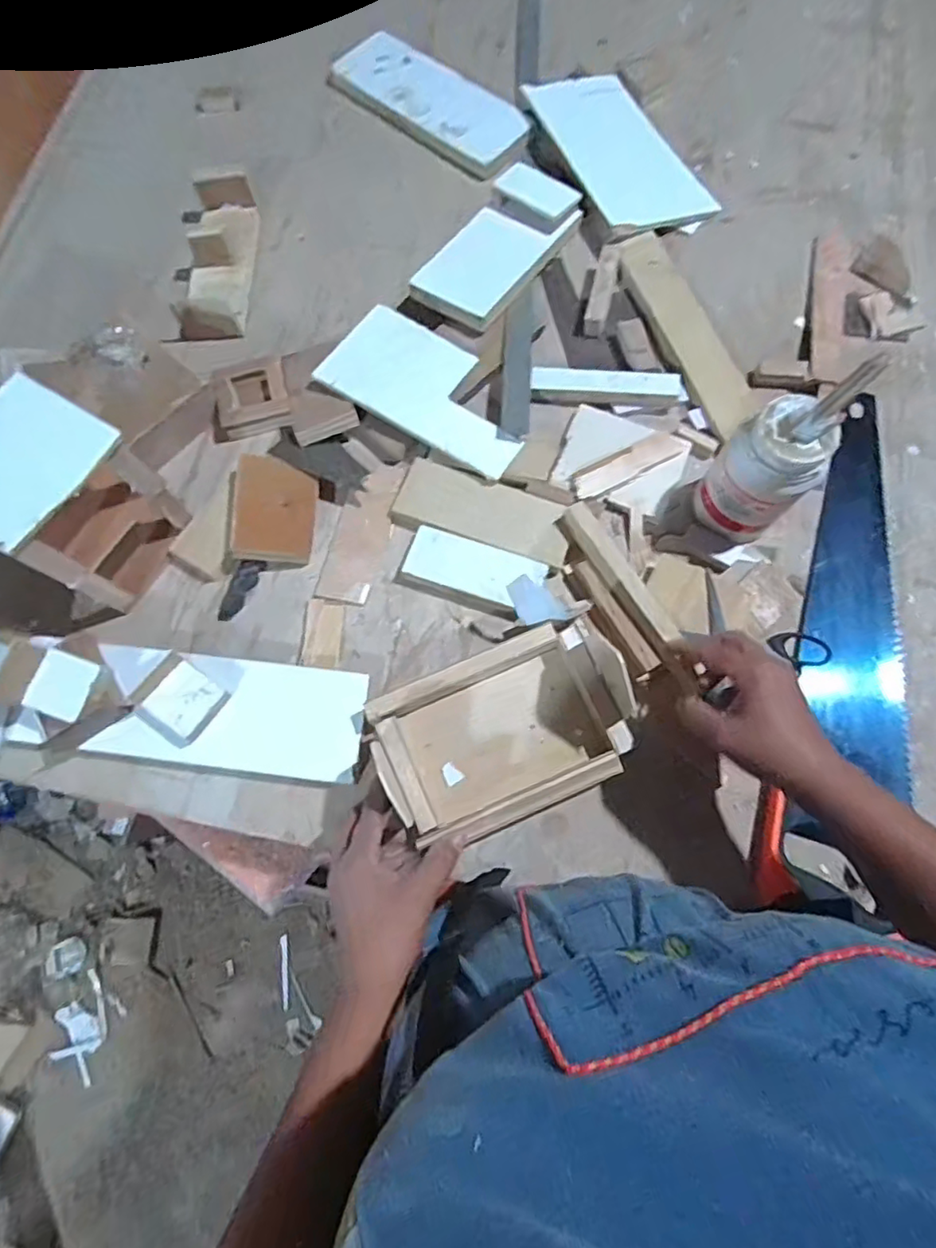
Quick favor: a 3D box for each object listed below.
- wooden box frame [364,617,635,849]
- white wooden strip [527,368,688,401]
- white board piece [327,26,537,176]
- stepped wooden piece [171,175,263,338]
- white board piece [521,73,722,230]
[{"bbox_3d":[0.036,0.090,0.514,0.216,0.038,0.135,-23,73,-7],"label":"wooden box frame"},{"bbox_3d":[0.141,-0.241,0.613,0.152,0.016,0.025,5,72,3],"label":"white wooden strip"},{"bbox_3d":[-0.046,-0.650,0.757,0.101,0.027,0.268,-44,76,-12],"label":"white board piece"},{"bbox_3d":[-0.279,-0.421,0.682,0.066,0.038,0.201,0,72,1],"label":"stepped wooden piece"},{"bbox_3d":[0.171,-0.553,0.706,0.122,0.014,0.254,-30,78,-5],"label":"white board piece"}]

